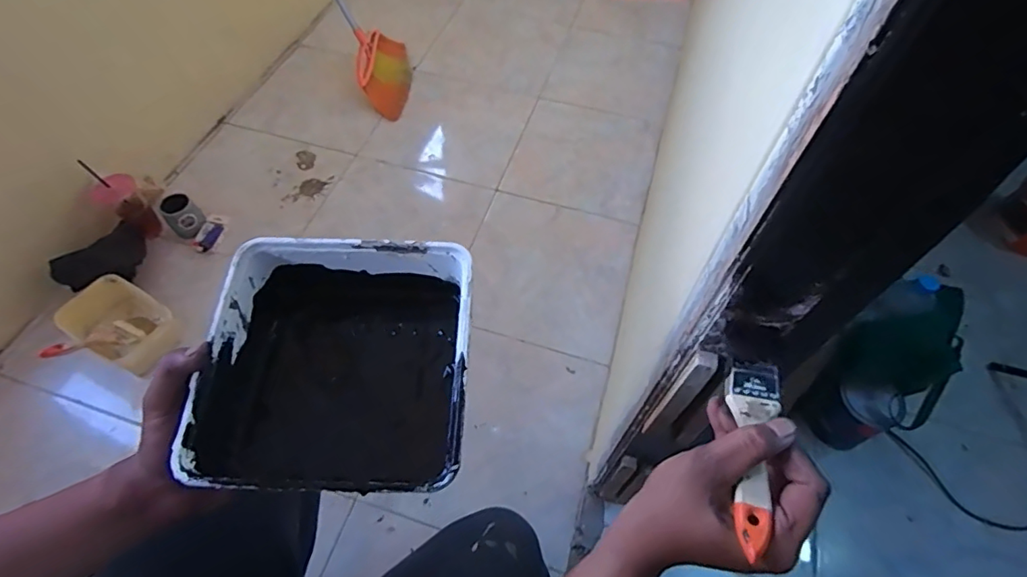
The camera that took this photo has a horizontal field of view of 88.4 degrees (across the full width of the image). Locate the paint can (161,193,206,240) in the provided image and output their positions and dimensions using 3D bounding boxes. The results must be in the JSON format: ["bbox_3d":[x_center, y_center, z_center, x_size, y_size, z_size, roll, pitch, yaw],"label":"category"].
[{"bbox_3d":[-0.753,-0.165,1.207,0.074,0.086,0.056,-31,63,-20],"label":"paint can"}]

